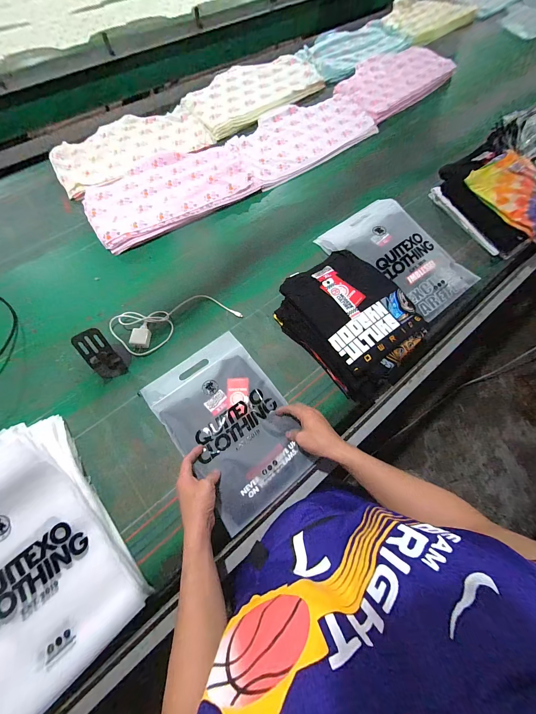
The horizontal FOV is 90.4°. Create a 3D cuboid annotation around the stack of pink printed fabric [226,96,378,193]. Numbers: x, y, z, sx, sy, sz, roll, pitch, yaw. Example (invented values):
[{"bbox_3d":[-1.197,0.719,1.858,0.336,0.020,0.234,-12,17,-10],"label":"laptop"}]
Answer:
[{"bbox_3d":[0.111,-0.766,0.918,0.531,0.038,0.286,-35,73,-14],"label":"stack of pink printed fabric"}]

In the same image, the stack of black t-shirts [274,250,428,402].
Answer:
[{"bbox_3d":[0.190,-0.094,0.616,0.240,0.111,0.304,-39,74,-15],"label":"stack of black t-shirts"}]

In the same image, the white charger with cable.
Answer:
[{"bbox_3d":[-0.228,-0.097,0.652,0.296,0.030,0.114,-24,71,-10],"label":"white charger with cable"}]

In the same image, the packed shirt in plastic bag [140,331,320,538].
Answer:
[{"bbox_3d":[-0.077,0.133,0.570,0.230,0.030,0.355,-36,73,-14],"label":"packed shirt in plastic bag"}]

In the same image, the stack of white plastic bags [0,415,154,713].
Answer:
[{"bbox_3d":[-0.425,0.340,0.430,0.291,0.108,0.400,-36,73,-14],"label":"stack of white plastic bags"}]

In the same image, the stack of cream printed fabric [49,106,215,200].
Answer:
[{"bbox_3d":[-0.442,-0.678,0.848,0.473,0.027,0.254,-36,73,-14],"label":"stack of cream printed fabric"}]

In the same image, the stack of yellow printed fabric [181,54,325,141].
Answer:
[{"bbox_3d":[-0.045,-0.965,0.954,0.510,0.030,0.254,-36,73,-14],"label":"stack of yellow printed fabric"}]

